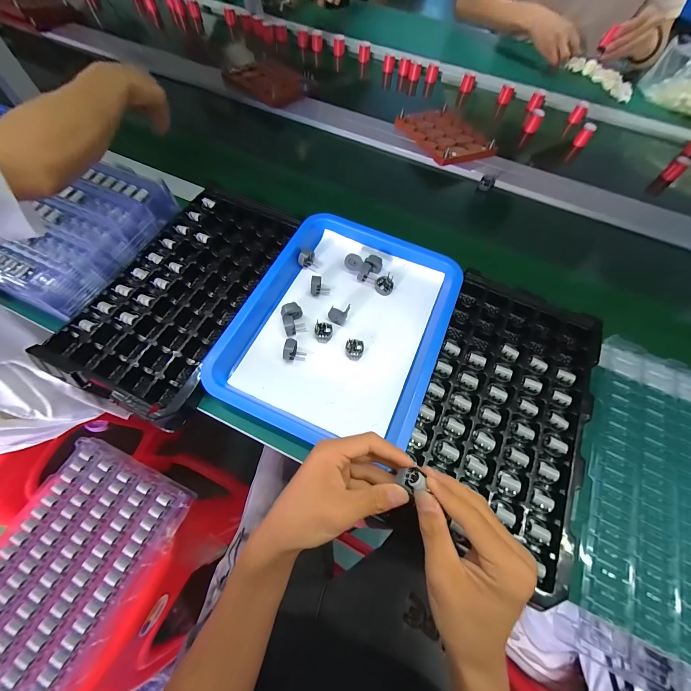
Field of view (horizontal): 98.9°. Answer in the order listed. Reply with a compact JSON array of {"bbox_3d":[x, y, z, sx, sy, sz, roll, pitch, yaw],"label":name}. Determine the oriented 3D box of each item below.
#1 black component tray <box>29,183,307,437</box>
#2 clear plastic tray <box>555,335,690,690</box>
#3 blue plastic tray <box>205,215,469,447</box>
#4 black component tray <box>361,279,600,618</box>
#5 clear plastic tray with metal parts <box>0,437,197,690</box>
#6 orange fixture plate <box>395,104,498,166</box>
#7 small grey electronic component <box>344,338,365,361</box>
[{"bbox_3d":[-0.220,-0.086,0.426,0.193,0.029,0.351,23,64,8],"label":"black component tray"},{"bbox_3d":[0.390,0.181,0.339,0.244,0.024,0.364,22,64,8],"label":"clear plastic tray"},{"bbox_3d":[0.004,-0.042,0.420,0.260,0.032,0.339,22,64,8],"label":"blue plastic tray"},{"bbox_3d":[0.199,0.076,0.369,0.188,0.025,0.357,23,64,8],"label":"black component tray"},{"bbox_3d":[-0.449,0.368,0.460,0.242,0.026,0.368,21,64,8],"label":"clear plastic tray with metal parts"},{"bbox_3d":[0.215,-0.466,0.650,0.150,0.025,0.191,-27,68,-16],"label":"orange fixture plate"},{"bbox_3d":[0.013,0.006,0.406,0.026,0.015,0.026,1,63,-3],"label":"small grey electronic component"}]

